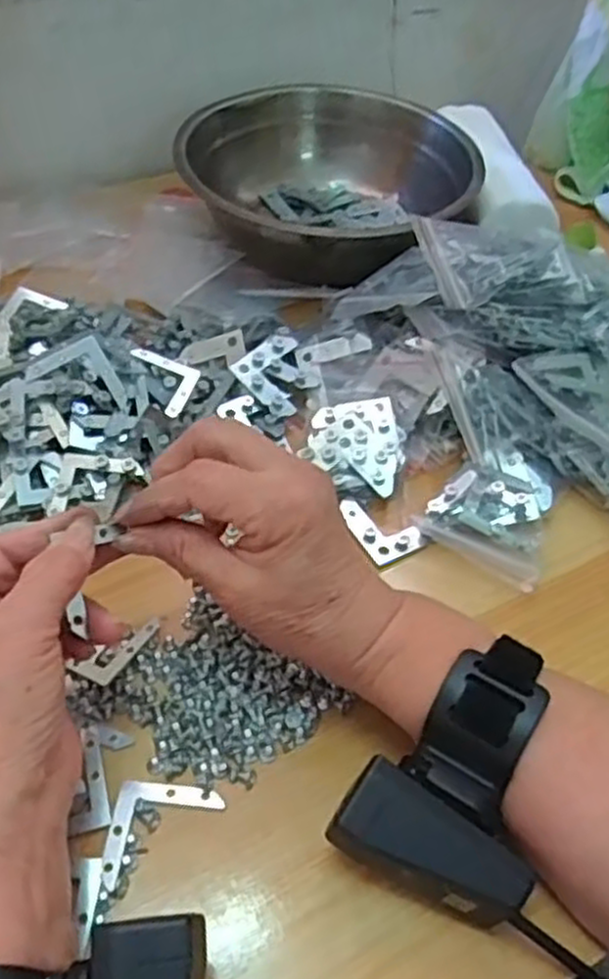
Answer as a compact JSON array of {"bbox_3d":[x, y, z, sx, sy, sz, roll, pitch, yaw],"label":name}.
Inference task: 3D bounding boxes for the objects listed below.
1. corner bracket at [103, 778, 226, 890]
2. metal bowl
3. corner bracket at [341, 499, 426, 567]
[{"bbox_3d":[-0.061,0.129,0.313,0.052,0.004,0.032,-25,55,-23],"label":"corner bracket"},{"bbox_3d":[0.013,-0.217,0.561,0.194,0.072,0.183,2,49,-2],"label":"metal bowl"},{"bbox_3d":[0.040,0.018,0.409,0.027,0.005,0.043,-21,53,-20],"label":"corner bracket"}]

